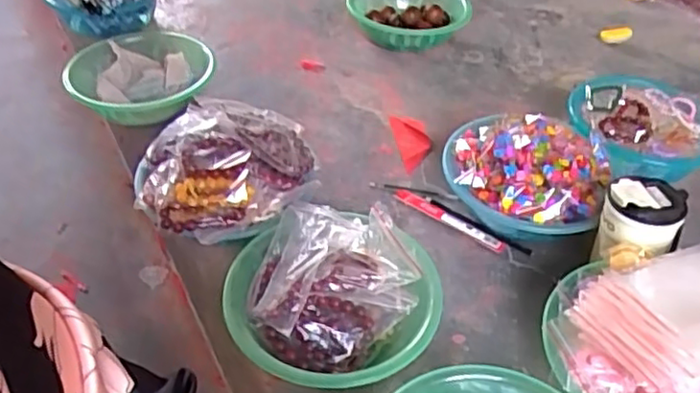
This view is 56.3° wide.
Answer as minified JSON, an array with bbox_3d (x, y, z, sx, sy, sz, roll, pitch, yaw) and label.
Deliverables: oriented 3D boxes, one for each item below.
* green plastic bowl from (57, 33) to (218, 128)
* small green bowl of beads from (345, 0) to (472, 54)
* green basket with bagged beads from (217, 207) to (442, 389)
[{"bbox_3d":[-0.368,-0.217,1.150,0.268,0.060,0.260,9,42,8],"label":"green plastic bowl"},{"bbox_3d":[0.113,-0.370,1.298,0.230,0.077,0.219,1,42,-1],"label":"small green bowl of beads"},{"bbox_3d":[-0.020,0.111,0.741,0.239,0.086,0.234,4,42,2],"label":"green basket with bagged beads"}]

